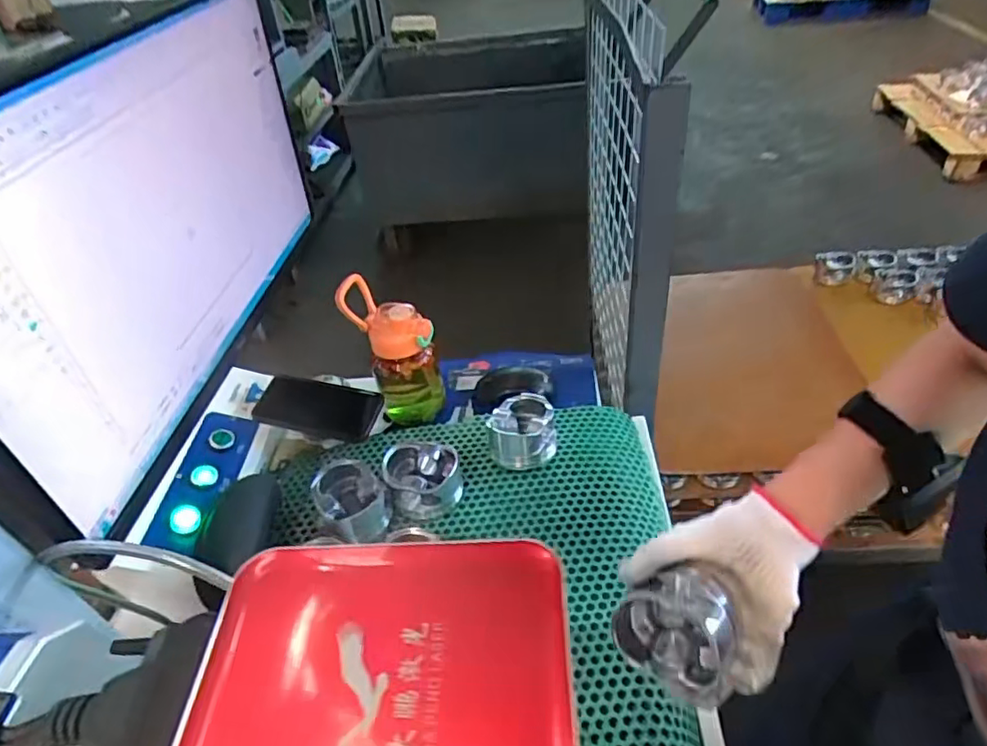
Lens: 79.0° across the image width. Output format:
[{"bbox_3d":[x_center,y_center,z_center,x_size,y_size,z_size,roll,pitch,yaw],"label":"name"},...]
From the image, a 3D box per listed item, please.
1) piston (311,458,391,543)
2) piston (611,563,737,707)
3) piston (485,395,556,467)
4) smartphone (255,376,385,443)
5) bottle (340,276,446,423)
[{"bbox_3d":[-0.164,0.147,0.685,0.078,0.060,0.074,-4,41,4],"label":"piston"},{"bbox_3d":[0.143,0.197,0.467,0.093,0.090,0.062,16,13,26],"label":"piston"},{"bbox_3d":[0.035,0.071,0.738,0.084,0.048,0.090,-4,41,4],"label":"piston"},{"bbox_3d":[-0.233,0.045,0.800,0.153,0.014,0.071,13,67,1],"label":"smartphone"},{"bbox_3d":[-0.130,-0.030,0.800,0.106,0.195,0.089,-16,42,-9],"label":"bottle"}]

